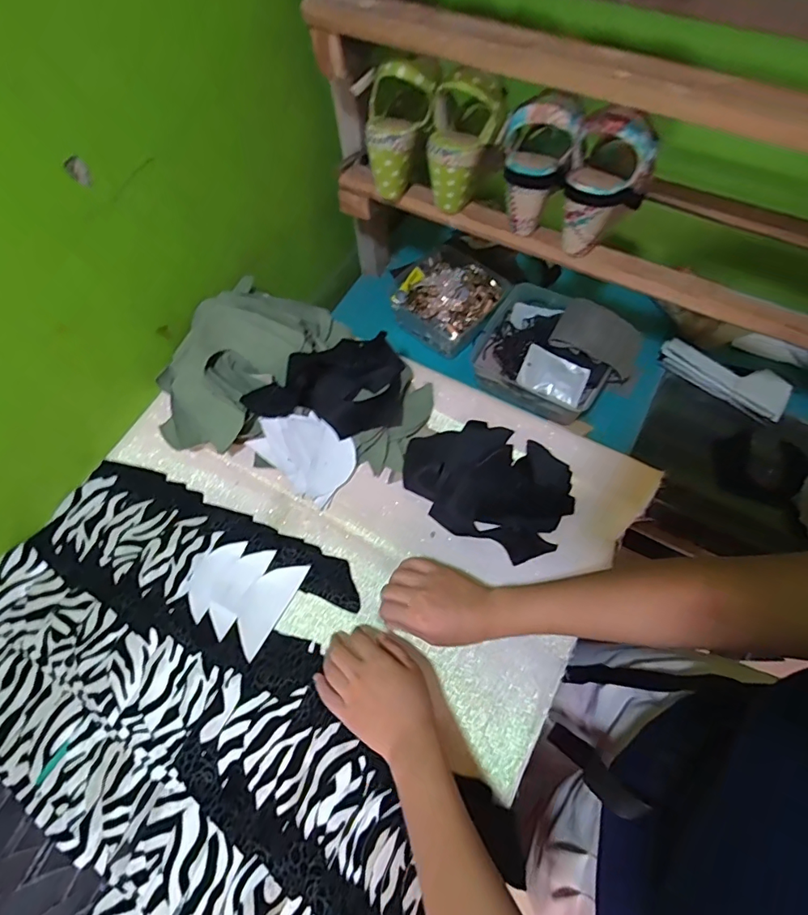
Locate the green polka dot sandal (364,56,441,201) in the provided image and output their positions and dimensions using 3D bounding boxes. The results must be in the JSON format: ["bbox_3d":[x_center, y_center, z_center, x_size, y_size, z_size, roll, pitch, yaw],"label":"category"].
[{"bbox_3d":[-0.014,-0.397,0.599,0.074,0.154,0.074,44,47,19],"label":"green polka dot sandal"}]

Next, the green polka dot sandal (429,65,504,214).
[{"bbox_3d":[0.073,-0.366,0.581,0.083,0.132,0.070,8,65,6],"label":"green polka dot sandal"}]

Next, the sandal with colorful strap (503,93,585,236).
[{"bbox_3d":[0.152,-0.334,0.564,0.081,0.127,0.085,12,65,8],"label":"sandal with colorful strap"}]

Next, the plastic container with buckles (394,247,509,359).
[{"bbox_3d":[0.071,-0.275,0.836,0.169,0.068,0.164,36,71,18],"label":"plastic container with buckles"}]

